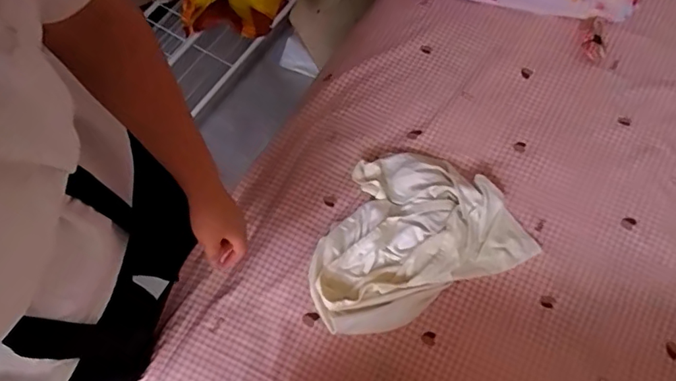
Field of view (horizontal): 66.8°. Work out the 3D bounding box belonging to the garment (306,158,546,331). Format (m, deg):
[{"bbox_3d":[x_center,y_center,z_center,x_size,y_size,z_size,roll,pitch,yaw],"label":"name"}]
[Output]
[{"bbox_3d":[0.087,0.053,0.683,0.282,0.033,0.205,-25,71,-10],"label":"garment"}]

